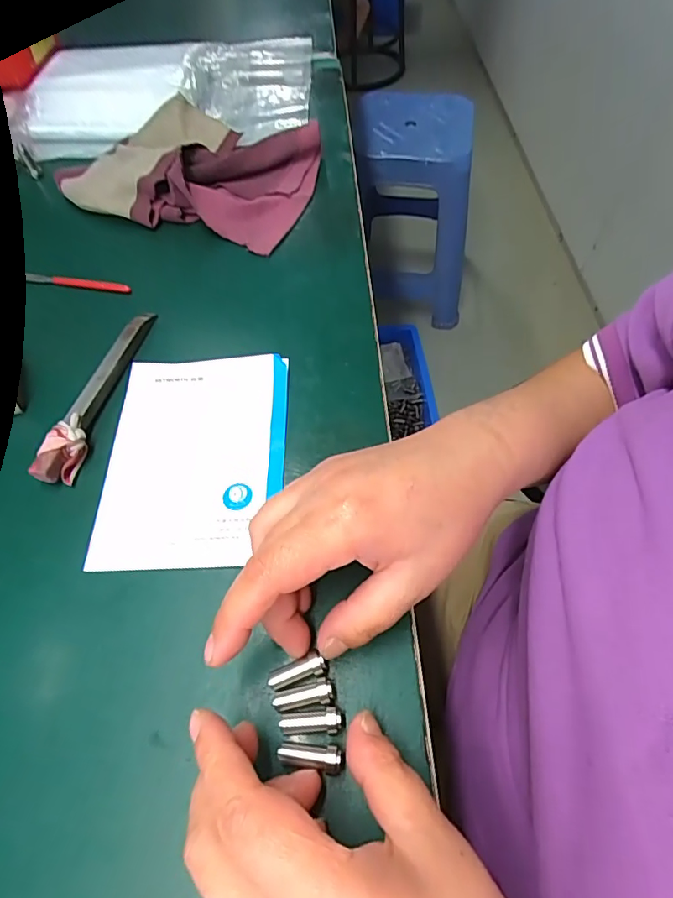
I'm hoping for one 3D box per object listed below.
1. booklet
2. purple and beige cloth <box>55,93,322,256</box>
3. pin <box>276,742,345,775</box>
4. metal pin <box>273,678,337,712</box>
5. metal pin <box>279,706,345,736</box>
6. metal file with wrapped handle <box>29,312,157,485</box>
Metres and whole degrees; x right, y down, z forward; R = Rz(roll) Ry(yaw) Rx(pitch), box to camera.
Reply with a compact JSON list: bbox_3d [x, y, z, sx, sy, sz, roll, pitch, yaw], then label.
[{"bbox_3d":[-0.084,0.002,0.293,0.105,0.006,0.137,-2,59,2],"label":"booklet"},{"bbox_3d":[-0.120,-0.246,0.422,0.197,0.034,0.145,19,62,13],"label":"purple and beige cloth"},{"bbox_3d":[-0.011,0.130,0.207,0.028,0.007,0.010,2,59,4],"label":"pin"},{"bbox_3d":[-0.014,0.112,0.221,0.027,0.010,0.010,-15,60,-6],"label":"metal pin"},{"bbox_3d":[-0.011,0.119,0.214,0.027,0.006,0.010,-5,59,0],"label":"metal pin"},{"bbox_3d":[-0.149,-0.039,0.315,0.019,0.017,0.135,11,60,9],"label":"metal file with wrapped handle"}]

